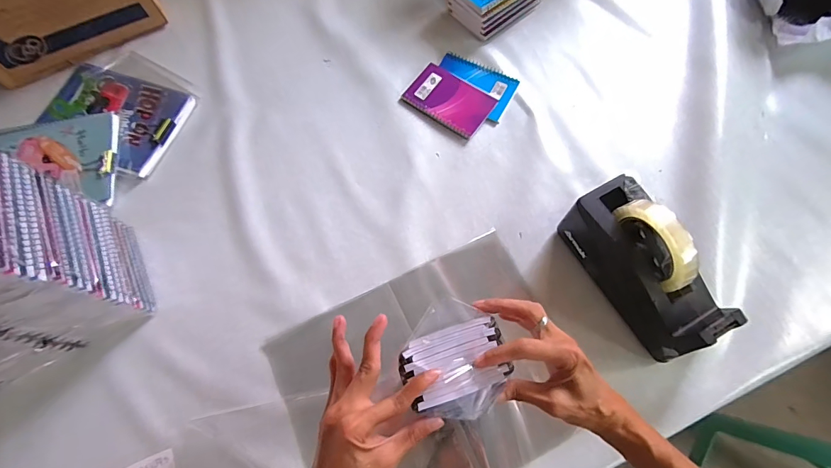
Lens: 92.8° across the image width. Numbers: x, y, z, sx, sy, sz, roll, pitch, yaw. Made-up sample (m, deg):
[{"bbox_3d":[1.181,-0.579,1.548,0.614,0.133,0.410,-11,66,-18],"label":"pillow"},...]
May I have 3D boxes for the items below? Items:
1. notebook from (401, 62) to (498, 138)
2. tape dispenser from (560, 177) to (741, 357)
[{"bbox_3d":[0.053,-0.209,0.616,0.129,0.009,0.083,35,73,15],"label":"notebook"},{"bbox_3d":[0.260,0.034,0.447,0.070,0.132,0.191,-25,69,-8],"label":"tape dispenser"}]

